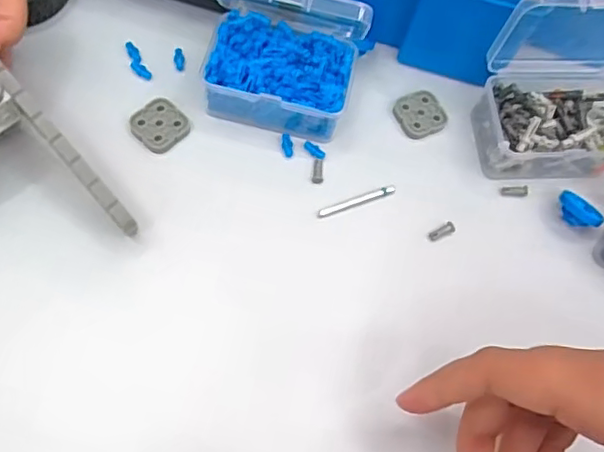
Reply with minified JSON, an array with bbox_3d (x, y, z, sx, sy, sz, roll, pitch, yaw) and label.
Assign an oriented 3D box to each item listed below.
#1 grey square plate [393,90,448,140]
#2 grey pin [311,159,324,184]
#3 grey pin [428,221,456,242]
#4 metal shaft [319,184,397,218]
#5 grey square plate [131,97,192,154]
[{"bbox_3d":[0.065,-0.062,0.319,0.027,0.004,0.026,-26,72,-19],"label":"grey square plate"},{"bbox_3d":[0.009,-0.029,0.301,0.006,0.004,0.014,11,65,-4],"label":"grey pin"},{"bbox_3d":[0.071,0.003,0.295,0.014,0.004,0.006,-22,71,-17],"label":"grey pin"},{"bbox_3d":[0.028,-0.013,0.297,0.042,0.004,0.005,-18,69,-16],"label":"metal shaft"},{"bbox_3d":[-0.073,-0.052,0.299,0.026,0.006,0.026,42,67,11],"label":"grey square plate"}]

